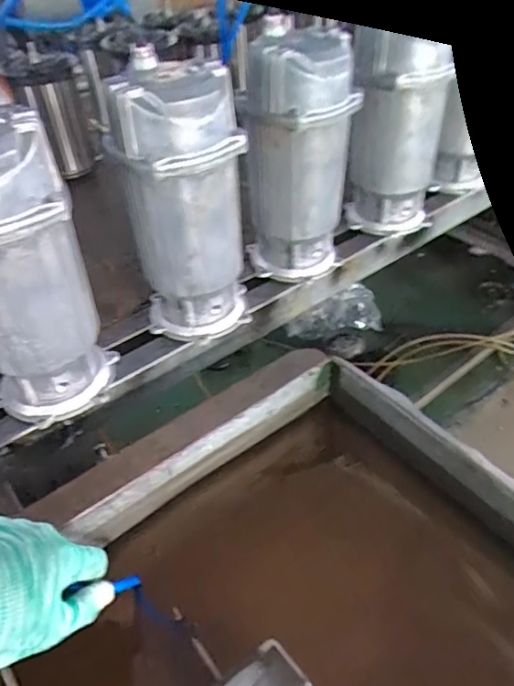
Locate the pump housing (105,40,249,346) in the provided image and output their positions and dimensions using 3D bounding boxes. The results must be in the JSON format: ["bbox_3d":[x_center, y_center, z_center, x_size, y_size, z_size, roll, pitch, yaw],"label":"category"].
[{"bbox_3d":[-0.084,-0.148,0.610,0.116,0.292,0.113,-25,47,-23],"label":"pump housing"}]

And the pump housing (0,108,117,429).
[{"bbox_3d":[-0.232,-0.060,0.519,0.126,0.294,0.107,-23,46,-21],"label":"pump housing"}]

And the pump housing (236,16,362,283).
[{"bbox_3d":[0.049,-0.229,0.678,0.129,0.305,0.108,1,42,4],"label":"pump housing"}]

